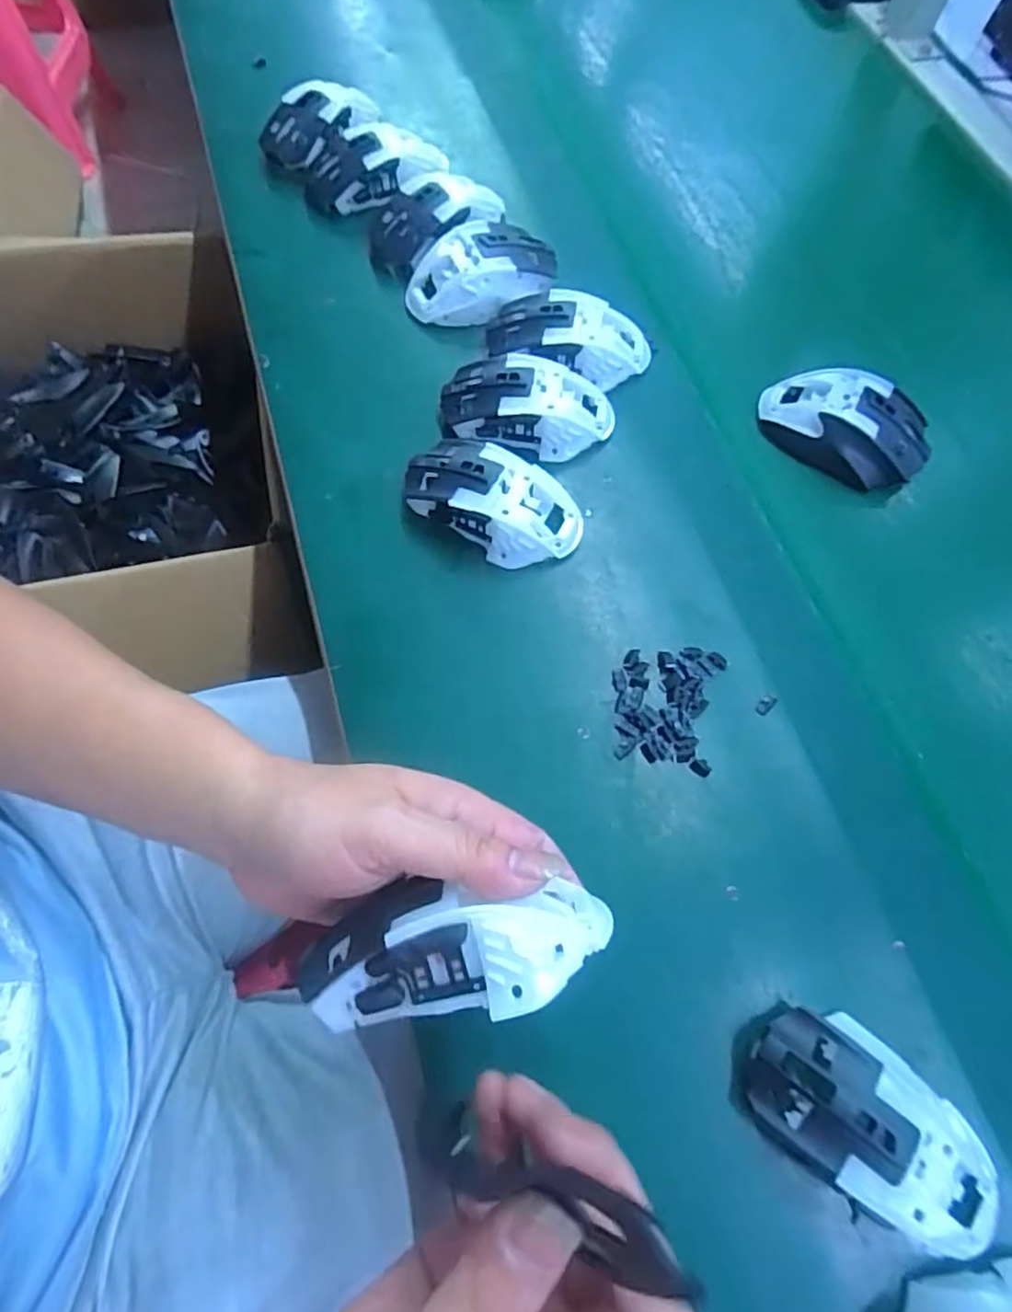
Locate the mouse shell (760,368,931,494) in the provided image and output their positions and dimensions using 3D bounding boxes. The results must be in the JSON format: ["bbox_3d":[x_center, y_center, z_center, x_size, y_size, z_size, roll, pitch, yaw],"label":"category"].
[{"bbox_3d":[0.237,-0.161,0.453,0.112,0.031,0.067,25,67,7],"label":"mouse shell"}]

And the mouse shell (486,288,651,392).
[{"bbox_3d":[0.045,-0.225,0.461,0.114,0.032,0.056,7,66,-1],"label":"mouse shell"}]

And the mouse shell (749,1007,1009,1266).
[{"bbox_3d":[0.169,0.214,0.292,0.119,0.036,0.065,38,69,12],"label":"mouse shell"}]

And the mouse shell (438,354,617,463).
[{"bbox_3d":[0.015,-0.171,0.443,0.119,0.035,0.064,6,66,-2],"label":"mouse shell"}]

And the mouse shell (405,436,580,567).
[{"bbox_3d":[-0.009,-0.099,0.414,0.118,0.035,0.062,25,67,7],"label":"mouse shell"}]

